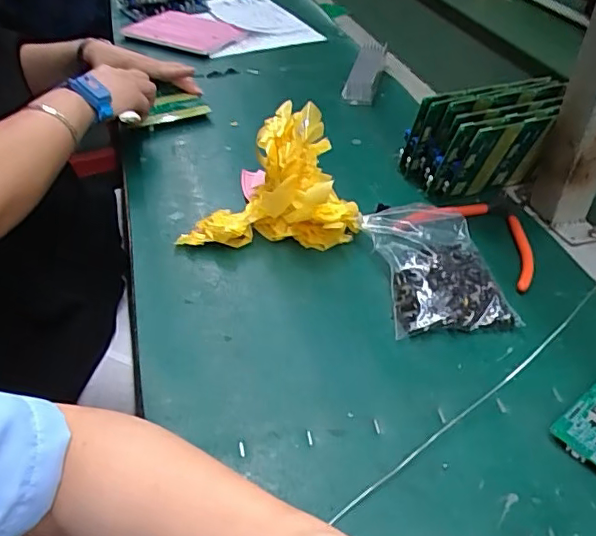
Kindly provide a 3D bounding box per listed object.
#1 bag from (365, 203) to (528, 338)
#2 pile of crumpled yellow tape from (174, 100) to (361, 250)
[{"bbox_3d":[0.118,-0.005,0.497,0.097,0.032,0.149,-6,40,-7],"label":"bag"},{"bbox_3d":[-0.025,-0.083,0.526,0.165,0.103,0.095,3,40,4],"label":"pile of crumpled yellow tape"}]

